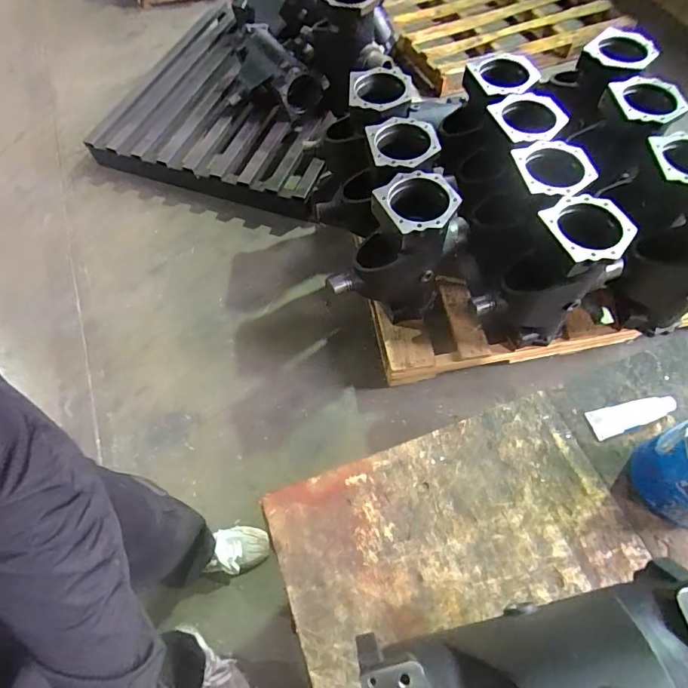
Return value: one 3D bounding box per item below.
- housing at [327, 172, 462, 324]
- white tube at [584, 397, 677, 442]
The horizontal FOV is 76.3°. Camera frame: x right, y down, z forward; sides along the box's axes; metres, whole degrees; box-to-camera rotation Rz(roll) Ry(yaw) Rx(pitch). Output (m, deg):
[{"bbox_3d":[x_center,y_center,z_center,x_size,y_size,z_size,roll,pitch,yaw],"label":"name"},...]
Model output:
[{"bbox_3d":[0.121,-0.220,1.215,0.313,0.426,0.189,-16,63,-6],"label":"housing"},{"bbox_3d":[0.523,0.126,0.799,0.151,0.024,0.051,-18,64,-6],"label":"white tube"}]

